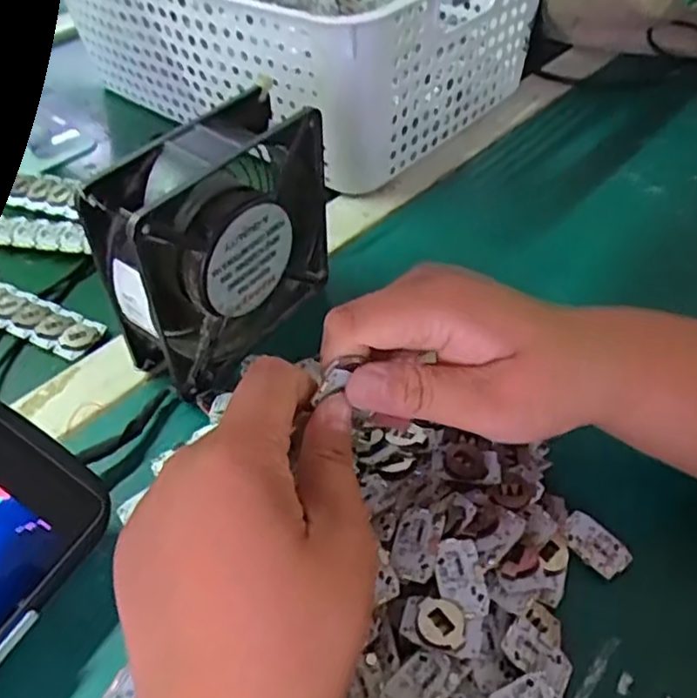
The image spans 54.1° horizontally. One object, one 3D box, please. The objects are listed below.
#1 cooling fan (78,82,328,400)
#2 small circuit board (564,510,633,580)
[{"bbox_3d":[-0.065,-0.050,0.355,0.047,0.125,0.123,29,52,23],"label":"cooling fan"},{"bbox_3d":[0.108,0.086,0.301,0.017,0.004,0.030,-34,54,-26],"label":"small circuit board"}]

